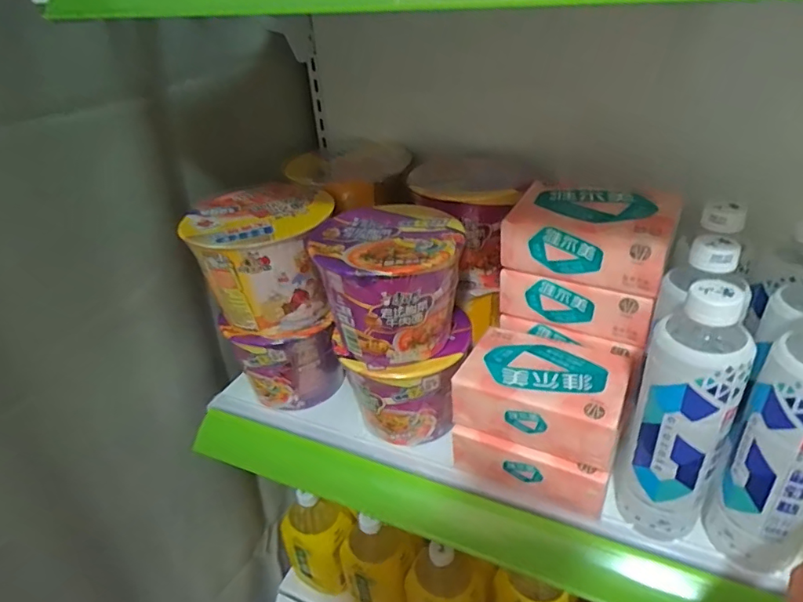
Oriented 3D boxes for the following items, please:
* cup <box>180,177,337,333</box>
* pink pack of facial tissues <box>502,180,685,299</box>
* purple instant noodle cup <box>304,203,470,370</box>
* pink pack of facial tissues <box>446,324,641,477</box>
[{"bbox_3d":[-0.138,-0.044,0.529,0.132,0.104,0.138,-12,34,-12],"label":"cup"},{"bbox_3d":[0.167,-0.062,0.455,0.130,0.057,0.092,13,37,25],"label":"pink pack of facial tissues"},{"bbox_3d":[-0.011,-0.012,0.470,0.120,0.106,0.125,-3,33,2],"label":"purple instant noodle cup"},{"bbox_3d":[0.125,0.075,0.449,0.132,0.051,0.097,14,37,25],"label":"pink pack of facial tissues"}]

